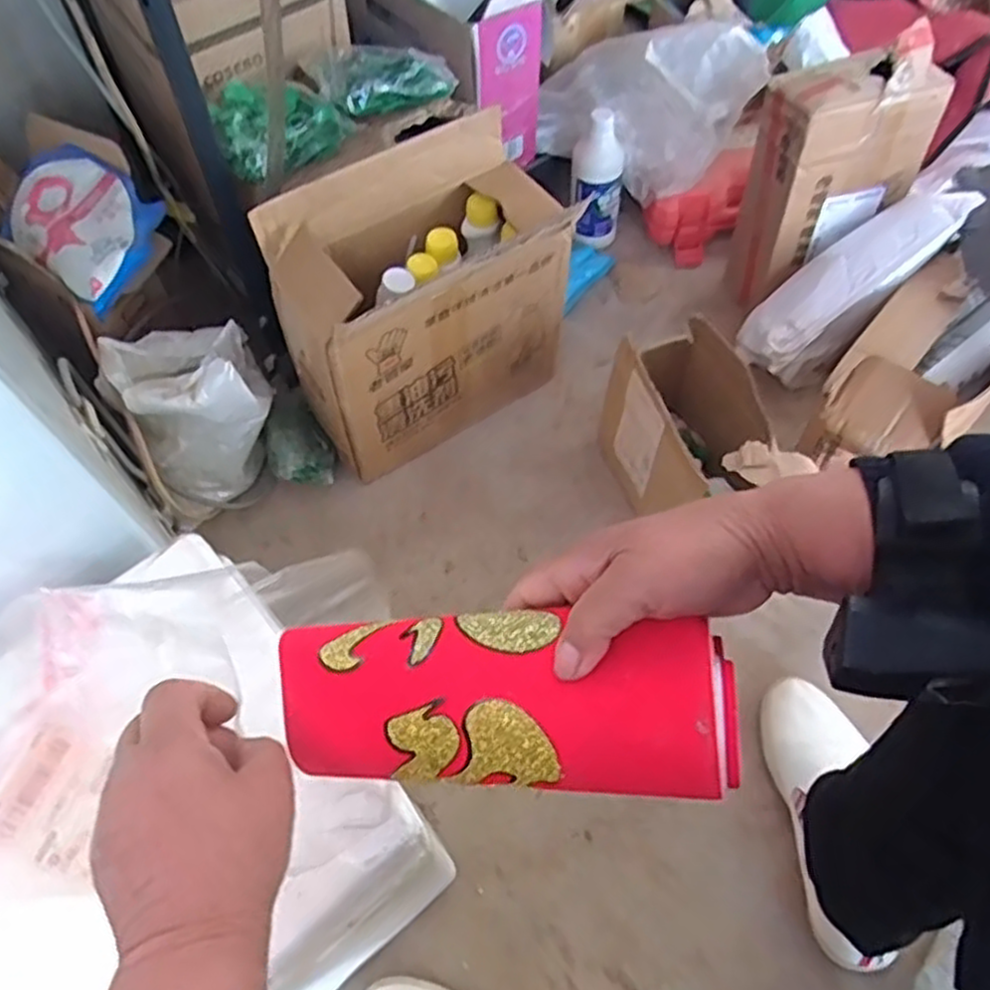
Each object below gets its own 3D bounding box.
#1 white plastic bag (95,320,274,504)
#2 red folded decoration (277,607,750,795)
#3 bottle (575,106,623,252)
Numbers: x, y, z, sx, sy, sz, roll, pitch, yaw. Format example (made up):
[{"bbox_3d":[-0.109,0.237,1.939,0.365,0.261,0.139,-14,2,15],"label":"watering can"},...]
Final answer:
[{"bbox_3d":[-0.289,-0.068,0.769,0.132,0.220,0.117,-18,60,-8],"label":"white plastic bag"},{"bbox_3d":[0.000,0.090,0.333,0.199,0.032,0.070,-1,58,16],"label":"red folded decoration"},{"bbox_3d":[0.132,-0.403,0.969,0.065,0.155,0.056,7,59,6],"label":"bottle"}]

